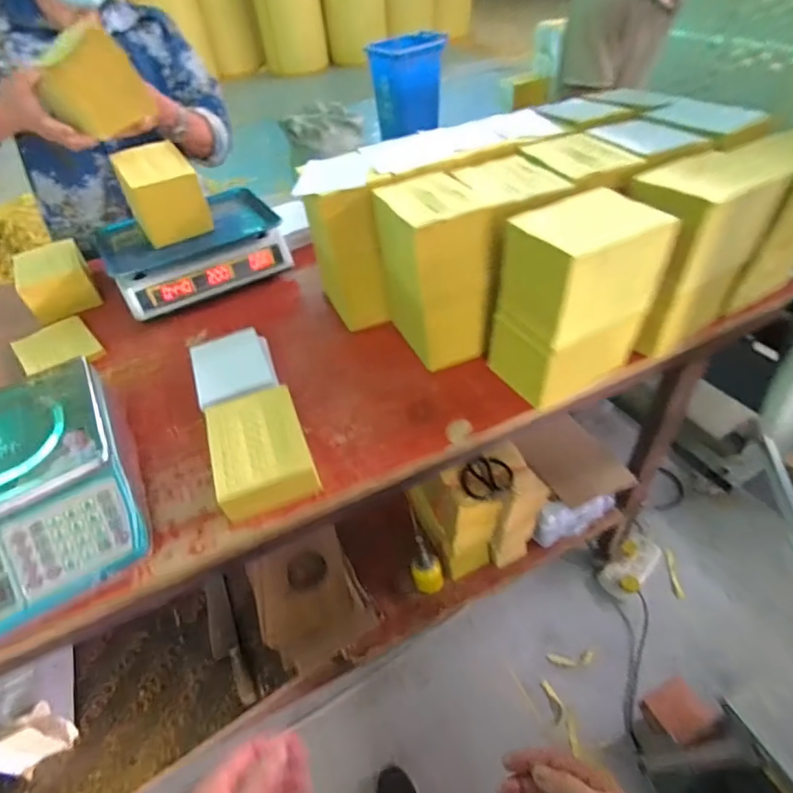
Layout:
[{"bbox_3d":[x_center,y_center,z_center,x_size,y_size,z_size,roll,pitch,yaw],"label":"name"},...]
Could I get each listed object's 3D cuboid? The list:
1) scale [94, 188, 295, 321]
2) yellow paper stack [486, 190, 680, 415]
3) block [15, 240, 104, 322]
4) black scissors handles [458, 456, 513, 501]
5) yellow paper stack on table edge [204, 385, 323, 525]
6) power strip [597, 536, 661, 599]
[{"bbox_3d":[-0.414,-0.305,0.988,0.329,0.090,0.248,-26,49,-18],"label":"scale"},{"bbox_3d":[0.234,-0.130,0.648,0.167,0.222,0.125,-24,49,-16],"label":"yellow paper stack"},{"bbox_3d":[-0.691,-0.238,0.980,0.127,0.080,0.155,-28,50,-20],"label":"block"},{"bbox_3d":[0.180,0.160,0.972,0.104,0.017,0.093,-23,46,1],"label":"black scissors handles"},{"bbox_3d":[-0.177,0.067,0.627,0.126,0.042,0.162,-18,47,-11],"label":"yellow paper stack on table edge"},{"bbox_3d":[0.681,0.490,1.394,0.220,0.037,0.095,-35,53,-25],"label":"power strip"}]

